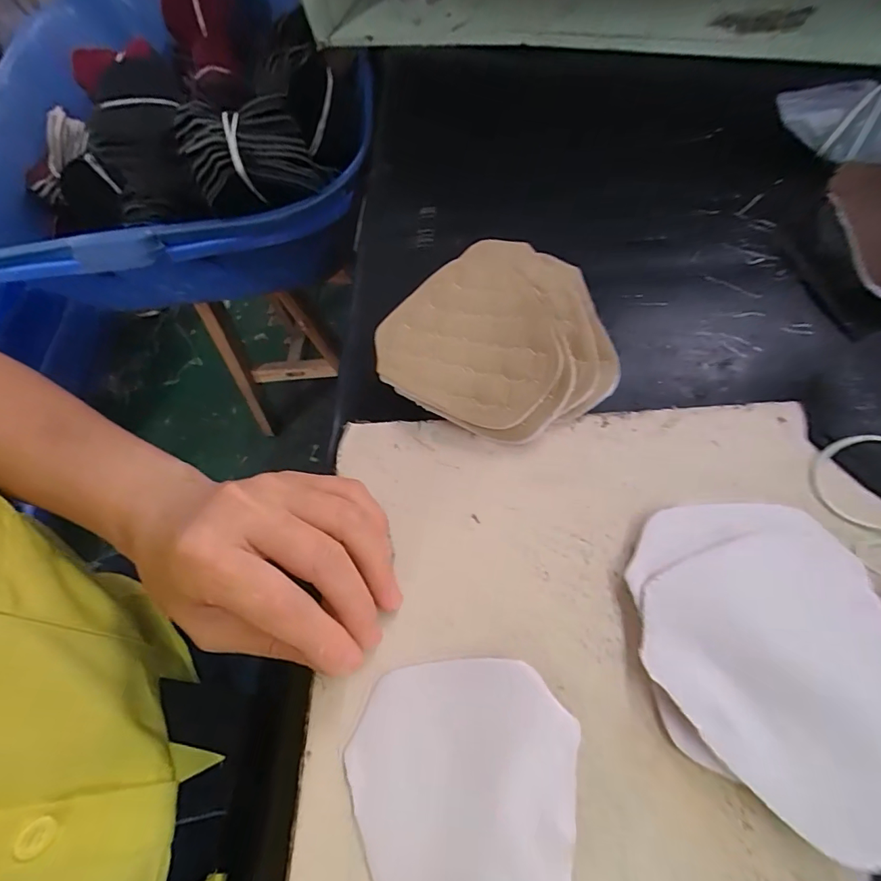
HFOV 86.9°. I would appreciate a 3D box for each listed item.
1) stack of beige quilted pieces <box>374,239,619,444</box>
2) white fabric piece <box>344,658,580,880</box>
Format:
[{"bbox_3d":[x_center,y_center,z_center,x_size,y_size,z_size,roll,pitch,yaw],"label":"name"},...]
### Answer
[{"bbox_3d":[0.038,-0.058,0.259,0.116,0.034,0.128,39,76,24],"label":"stack of beige quilted pieces"},{"bbox_3d":[0.005,0.138,0.175,0.084,0.007,0.101,4,63,16],"label":"white fabric piece"}]

